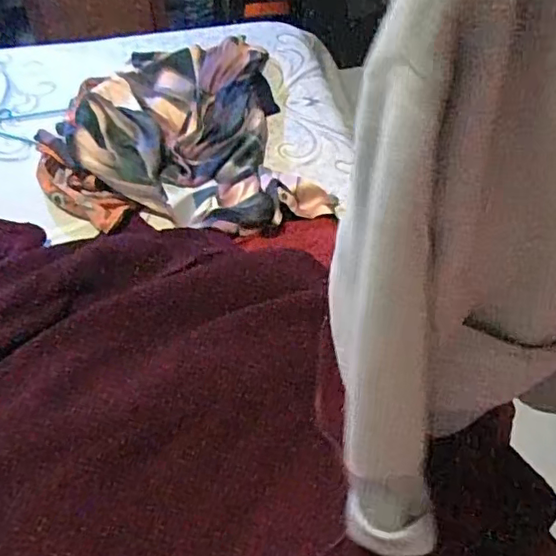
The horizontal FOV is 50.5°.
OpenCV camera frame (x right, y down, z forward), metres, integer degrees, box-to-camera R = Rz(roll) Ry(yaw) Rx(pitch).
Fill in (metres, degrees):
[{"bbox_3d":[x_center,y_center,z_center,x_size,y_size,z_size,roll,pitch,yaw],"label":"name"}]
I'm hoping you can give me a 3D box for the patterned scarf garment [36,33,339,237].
[{"bbox_3d":[-0.179,-0.242,1.001,0.432,0.076,0.535,-13,54,-11],"label":"patterned scarf garment"}]

